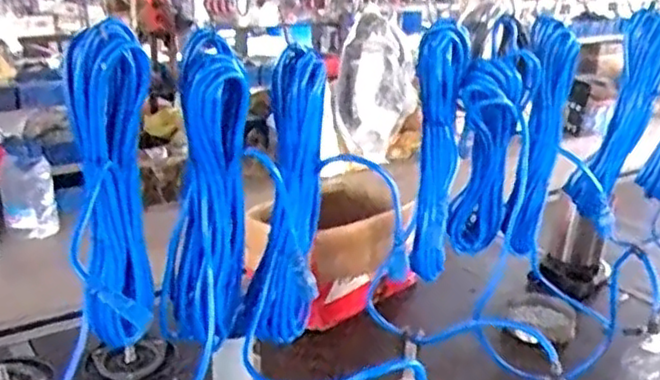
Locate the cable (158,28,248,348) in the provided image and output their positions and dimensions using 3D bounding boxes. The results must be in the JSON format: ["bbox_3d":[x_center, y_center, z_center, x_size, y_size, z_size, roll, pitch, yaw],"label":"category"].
[{"bbox_3d":[-0.145,0.021,0.799,0.093,0.375,0.109,-4,20,-15],"label":"cable"}]

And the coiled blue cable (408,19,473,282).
[{"bbox_3d":[0.142,-0.046,0.934,0.054,0.334,0.051,7,20,18],"label":"coiled blue cable"}]

